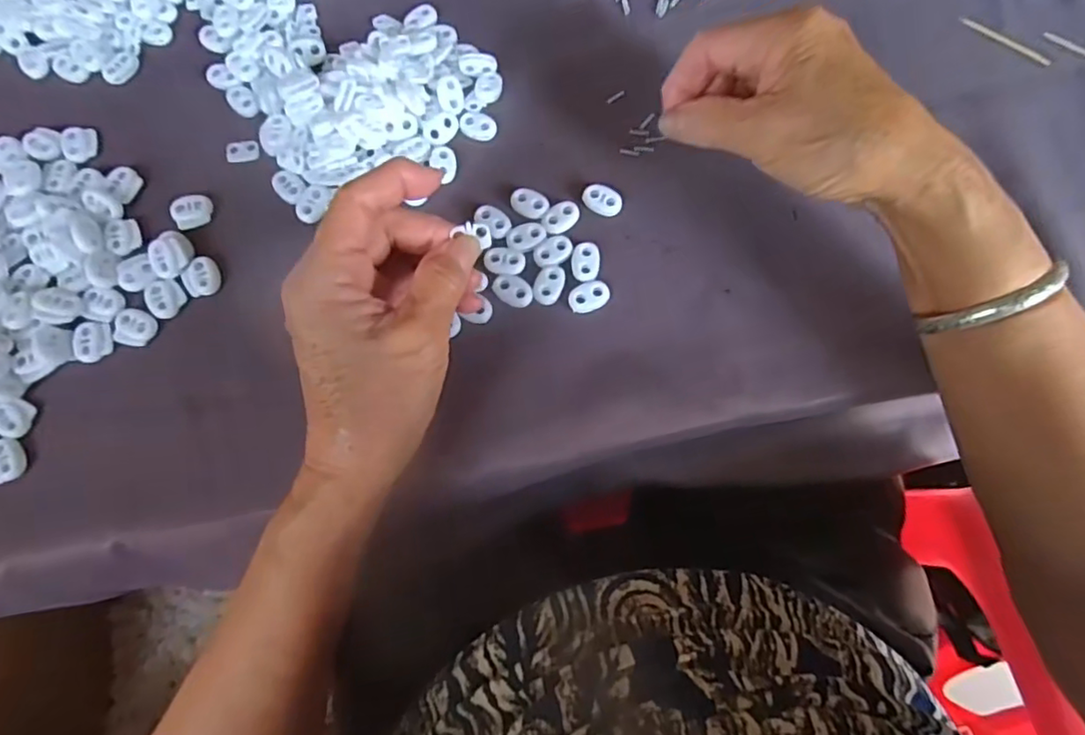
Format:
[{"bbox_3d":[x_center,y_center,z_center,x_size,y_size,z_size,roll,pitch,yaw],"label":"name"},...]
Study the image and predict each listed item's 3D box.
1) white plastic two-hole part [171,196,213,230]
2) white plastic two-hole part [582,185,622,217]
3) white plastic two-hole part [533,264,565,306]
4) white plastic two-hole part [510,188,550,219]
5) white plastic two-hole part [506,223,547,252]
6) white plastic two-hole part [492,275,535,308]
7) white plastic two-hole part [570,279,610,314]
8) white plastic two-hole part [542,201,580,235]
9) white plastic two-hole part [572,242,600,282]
[{"bbox_3d":[-0.199,-0.088,0.343,0.021,0.007,0.019,-22,76,-5],"label":"white plastic two-hole part"},{"bbox_3d":[0.034,-0.095,0.341,0.023,0.004,0.016,20,77,6],"label":"white plastic two-hole part"},{"bbox_3d":[0.003,-0.046,0.328,0.015,0.004,0.023,18,76,6],"label":"white plastic two-hole part"},{"bbox_3d":[-0.007,-0.093,0.340,0.022,0.004,0.017,29,78,8],"label":"white plastic two-hole part"},{"bbox_3d":[-0.009,-0.073,0.334,0.022,0.004,0.015,-13,75,-3],"label":"white plastic two-hole part"},{"bbox_3d":[-0.016,-0.042,0.327,0.023,0.004,0.015,36,79,10],"label":"white plastic two-hole part"},{"bbox_3d":[0.025,-0.039,0.325,0.022,0.004,0.017,-12,75,-2],"label":"white plastic two-hole part"},{"bbox_3d":[0.010,-0.085,0.337,0.023,0.004,0.015,-39,78,-9],"label":"white plastic two-hole part"},{"bbox_3d":[0.024,-0.058,0.330,0.014,0.004,0.022,3,75,2],"label":"white plastic two-hole part"}]

